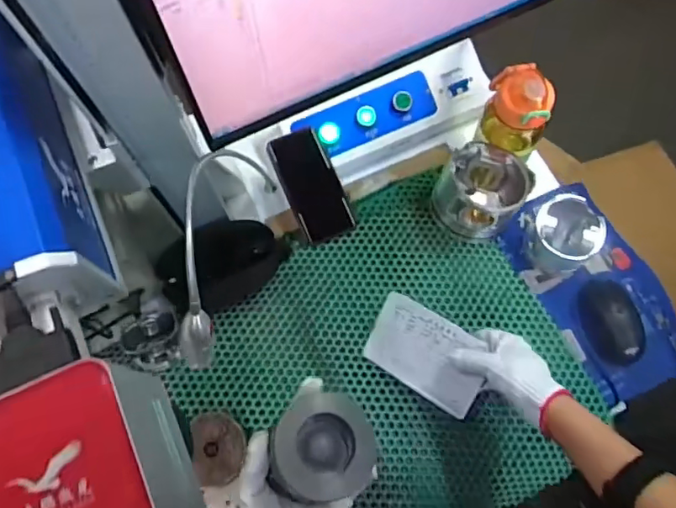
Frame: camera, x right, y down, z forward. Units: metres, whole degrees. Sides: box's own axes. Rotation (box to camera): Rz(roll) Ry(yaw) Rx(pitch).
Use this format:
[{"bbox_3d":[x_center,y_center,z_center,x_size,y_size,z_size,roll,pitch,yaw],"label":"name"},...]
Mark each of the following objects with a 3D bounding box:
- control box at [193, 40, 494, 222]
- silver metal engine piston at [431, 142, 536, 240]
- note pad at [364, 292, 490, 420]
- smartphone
[{"bbox_3d":[0.024,-0.186,0.825,0.439,0.080,0.147,-21,71,-6],"label":"control box"},{"bbox_3d":[0.196,-0.086,0.757,0.109,0.085,0.122,38,75,13],"label":"silver metal engine piston"},{"bbox_3d":[0.109,0.123,0.684,0.150,0.009,0.095,31,103,27],"label":"note pad"},{"bbox_3d":[-0.038,-0.099,0.794,0.075,0.009,0.160,-23,86,-7],"label":"smartphone"}]

